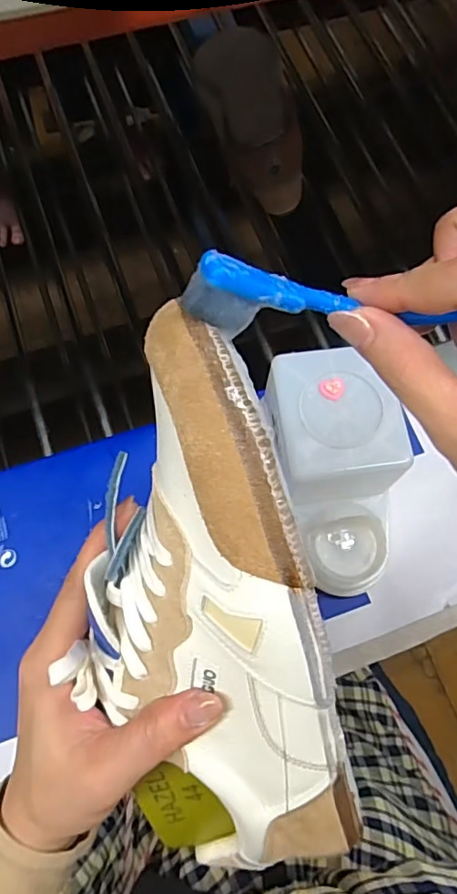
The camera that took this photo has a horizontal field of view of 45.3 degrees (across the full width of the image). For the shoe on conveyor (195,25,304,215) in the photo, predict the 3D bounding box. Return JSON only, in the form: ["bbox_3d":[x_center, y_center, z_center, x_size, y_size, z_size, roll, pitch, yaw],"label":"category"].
[{"bbox_3d":[0.022,-0.396,0.637,0.084,0.093,0.231,-10,71,-4],"label":"shoe on conveyor"}]

